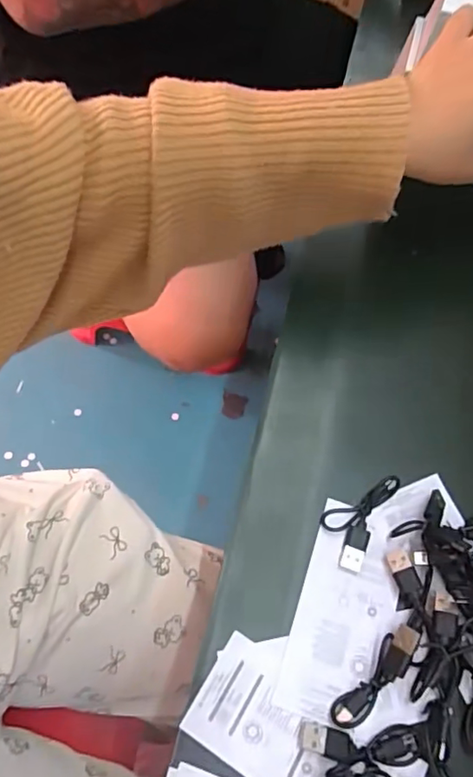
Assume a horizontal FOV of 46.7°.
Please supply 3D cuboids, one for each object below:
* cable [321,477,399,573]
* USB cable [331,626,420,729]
[{"bbox_3d":[0.073,0.078,0.338,0.032,0.011,0.063,29,65,10],"label":"cable"},{"bbox_3d":[0.075,0.156,0.295,0.061,0.016,0.016,-40,72,-21],"label":"USB cable"}]

